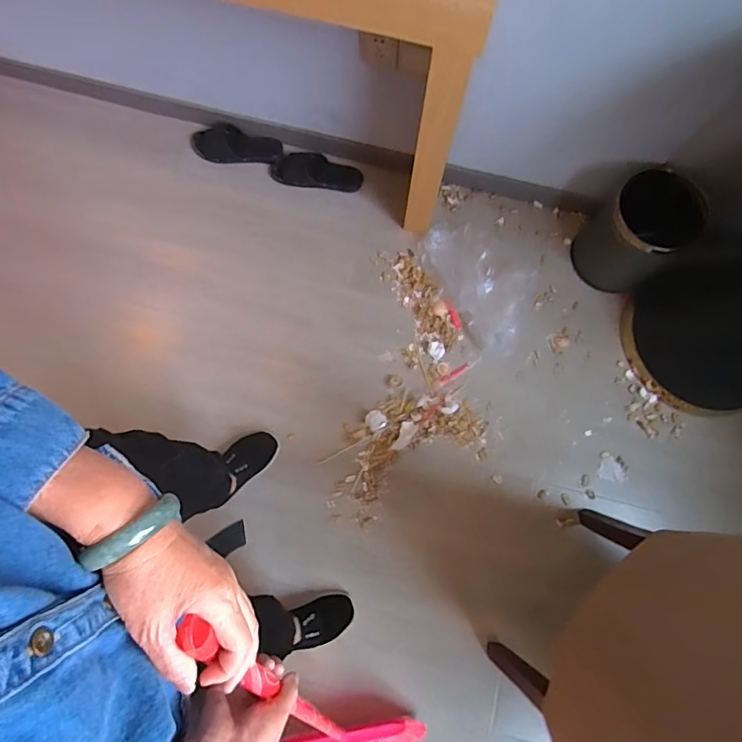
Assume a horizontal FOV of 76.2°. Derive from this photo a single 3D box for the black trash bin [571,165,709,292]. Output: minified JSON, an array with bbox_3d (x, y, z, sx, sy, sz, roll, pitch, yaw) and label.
[{"bbox_3d":[0.620,-0.318,1.116,0.179,0.254,0.188,0,78,-1],"label":"black trash bin"}]

